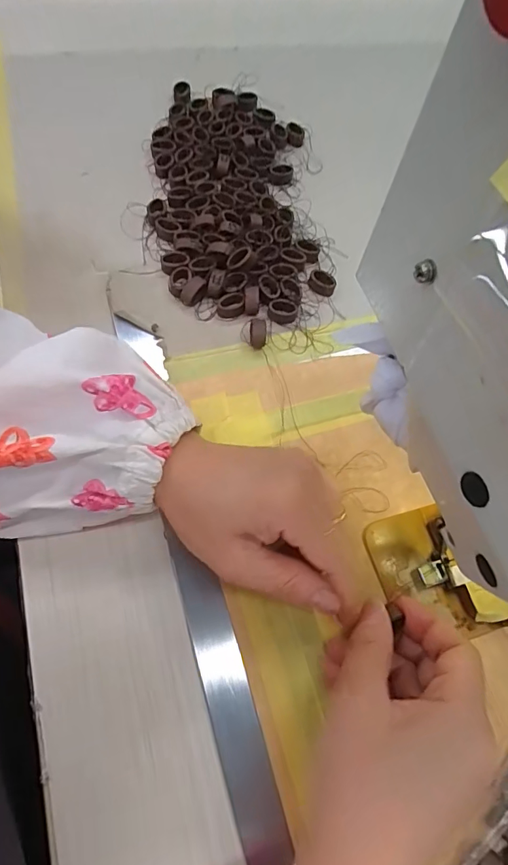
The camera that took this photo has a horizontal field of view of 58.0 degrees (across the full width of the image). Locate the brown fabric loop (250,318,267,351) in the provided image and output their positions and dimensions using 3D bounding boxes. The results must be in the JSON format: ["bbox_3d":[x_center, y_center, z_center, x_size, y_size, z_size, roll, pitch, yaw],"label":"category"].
[{"bbox_3d":[0.003,-0.068,0.316,0.011,0.008,0.020,1,65,-5],"label":"brown fabric loop"}]

